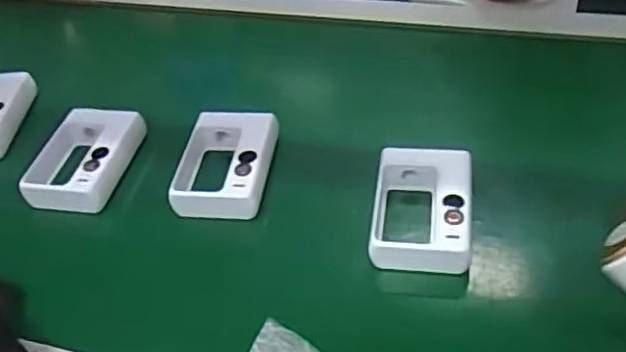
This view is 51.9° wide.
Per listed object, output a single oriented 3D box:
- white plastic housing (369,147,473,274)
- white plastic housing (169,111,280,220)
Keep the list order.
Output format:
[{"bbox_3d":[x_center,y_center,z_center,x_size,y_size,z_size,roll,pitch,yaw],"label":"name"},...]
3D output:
[{"bbox_3d":[0.076,0.022,0.449,0.067,0.029,0.094,2,44,10],"label":"white plastic housing"},{"bbox_3d":[-0.068,-0.010,0.505,0.070,0.026,0.103,2,44,9],"label":"white plastic housing"}]

